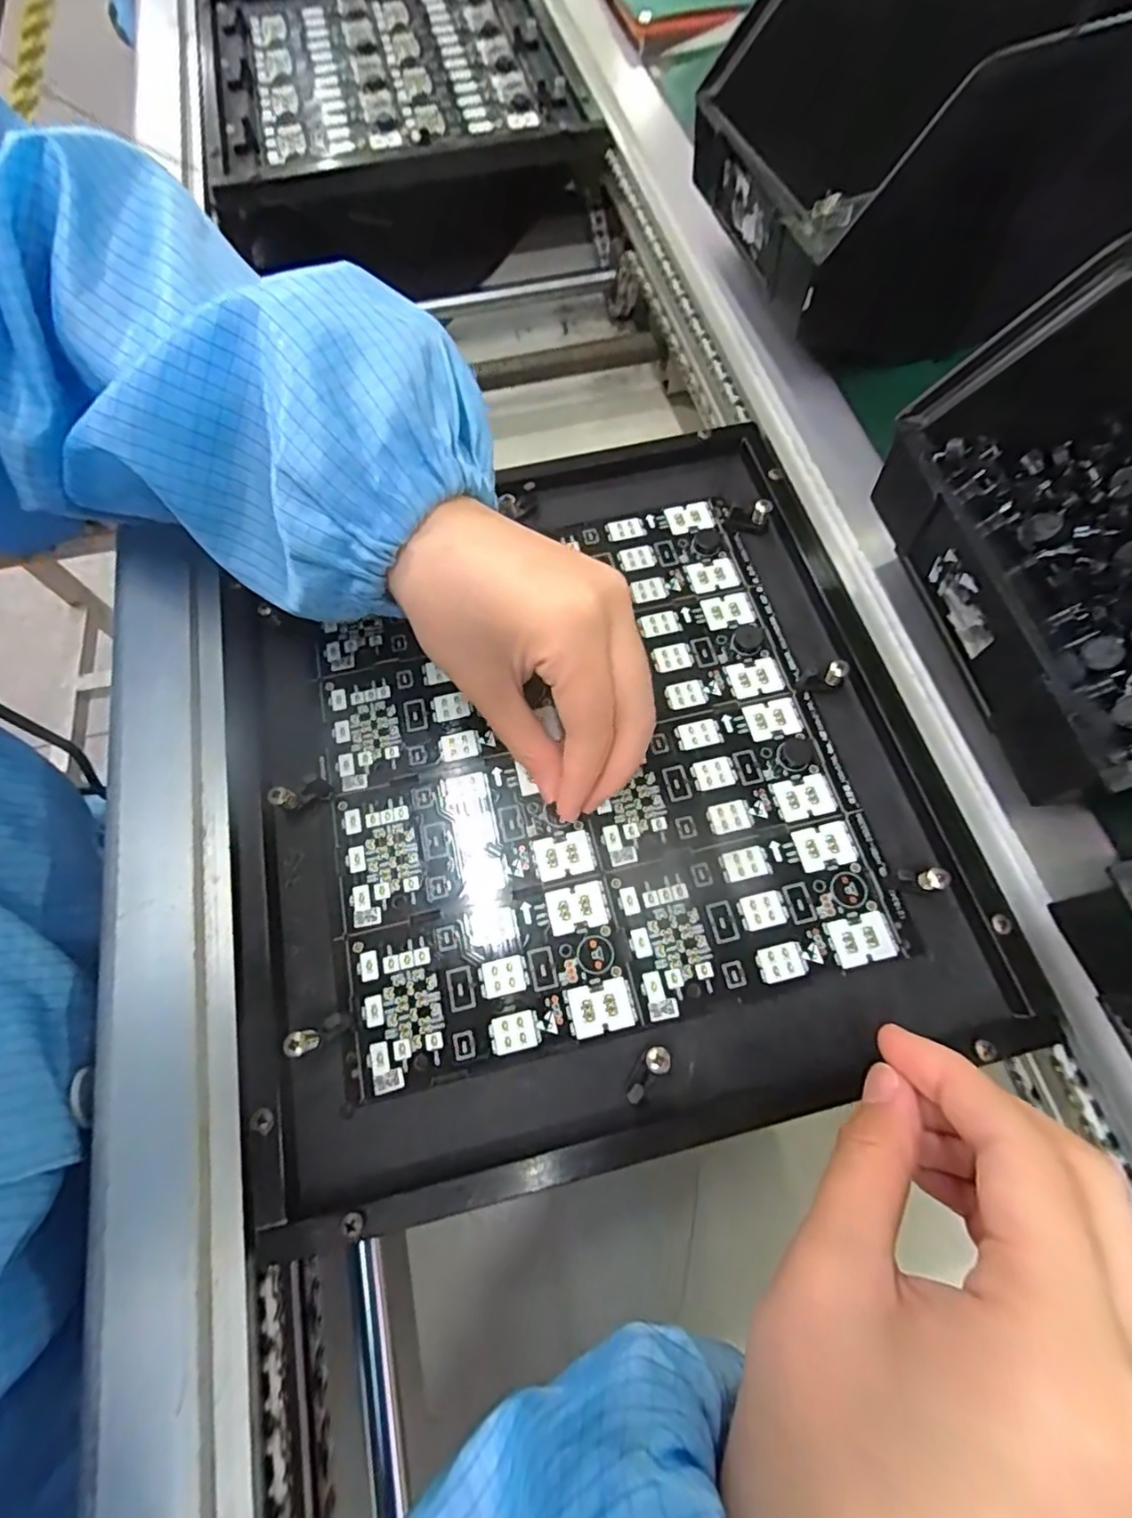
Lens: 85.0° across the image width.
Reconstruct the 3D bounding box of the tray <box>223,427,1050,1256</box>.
[{"bbox_3d":[-0.001,-0.004,0.254,0.265,0.012,0.288,-13,68,-5],"label":"tray"}]

